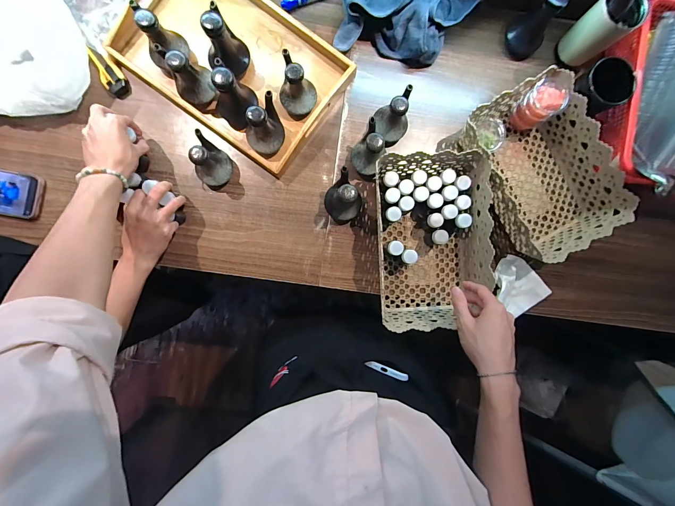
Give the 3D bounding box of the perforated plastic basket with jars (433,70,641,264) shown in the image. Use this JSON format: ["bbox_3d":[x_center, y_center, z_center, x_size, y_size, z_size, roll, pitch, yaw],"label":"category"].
[{"bbox_3d":[0.364,-0.148,0.569,0.199,0.089,0.295,-28,91,-3],"label":"perforated plastic basket with jars"}]

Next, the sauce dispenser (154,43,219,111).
[{"bbox_3d":[-0.256,-0.305,0.529,0.066,0.088,0.080,-39,92,-2],"label":"sauce dispenser"}]

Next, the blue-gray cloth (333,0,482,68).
[{"bbox_3d":[0.125,-0.431,0.562,0.237,0.075,0.130,11,89,-3],"label":"blue-gray cloth"}]

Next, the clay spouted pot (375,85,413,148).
[{"bbox_3d":[0.105,-0.250,0.555,0.059,0.090,0.077,20,89,-3],"label":"clay spouted pot"}]

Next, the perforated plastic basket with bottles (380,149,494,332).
[{"bbox_3d":[0.166,-0.022,0.556,0.187,0.087,0.292,-5,90,-3],"label":"perforated plastic basket with bottles"}]

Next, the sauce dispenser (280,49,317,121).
[{"bbox_3d":[-0.071,-0.295,0.542,0.067,0.095,0.083,-9,90,-3],"label":"sauce dispenser"}]

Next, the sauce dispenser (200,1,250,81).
[{"bbox_3d":[-0.194,-0.359,0.535,0.063,0.104,0.073,28,89,-3],"label":"sauce dispenser"}]

